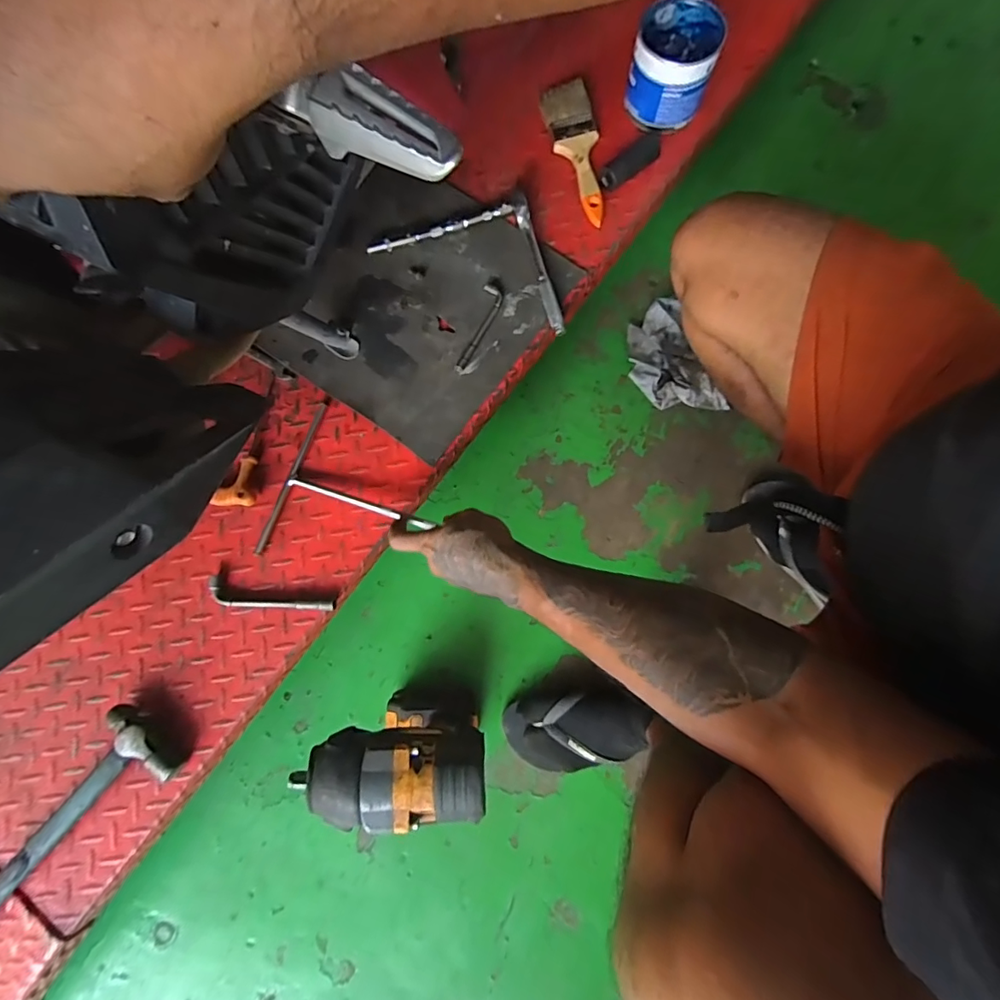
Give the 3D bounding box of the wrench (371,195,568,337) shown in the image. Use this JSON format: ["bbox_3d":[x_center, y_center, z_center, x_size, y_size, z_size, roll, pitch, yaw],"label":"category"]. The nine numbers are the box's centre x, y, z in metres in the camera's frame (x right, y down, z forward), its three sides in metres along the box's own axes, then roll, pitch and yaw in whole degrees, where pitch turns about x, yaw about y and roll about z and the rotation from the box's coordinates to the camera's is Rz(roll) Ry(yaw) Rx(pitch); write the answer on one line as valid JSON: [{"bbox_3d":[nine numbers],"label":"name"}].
[{"bbox_3d":[-0.021,-0.326,0.627,0.280,0.033,0.128,27,81,5],"label":"wrench"}]

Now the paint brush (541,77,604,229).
[{"bbox_3d":[0.108,-0.453,0.654,0.054,0.020,0.193,-16,80,-2],"label":"paint brush"}]

